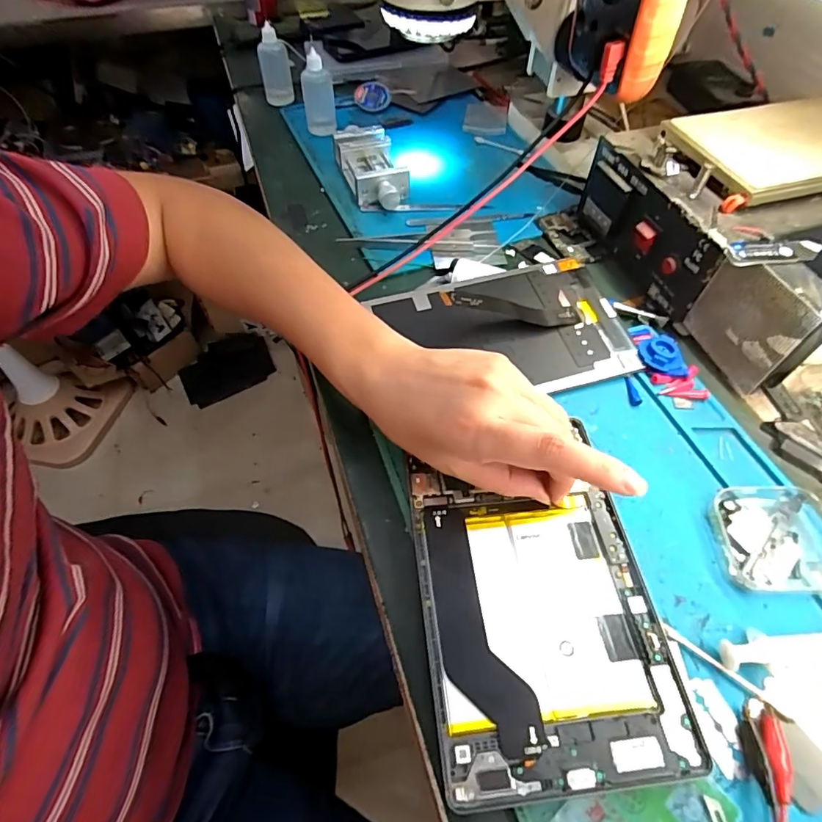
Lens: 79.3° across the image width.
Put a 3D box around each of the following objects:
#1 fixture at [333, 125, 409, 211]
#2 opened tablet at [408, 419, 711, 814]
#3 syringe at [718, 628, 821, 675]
[{"bbox_3d":[-0.041,-0.258,0.527,0.056,0.034,0.118,-15,56,-11],"label":"fixture"},{"bbox_3d":[0.070,0.108,0.280,0.125,0.004,0.171,-5,54,-4],"label":"opened tablet"},{"bbox_3d":[0.220,0.126,0.268,0.108,0.013,0.021,-6,54,-5],"label":"syringe"}]

